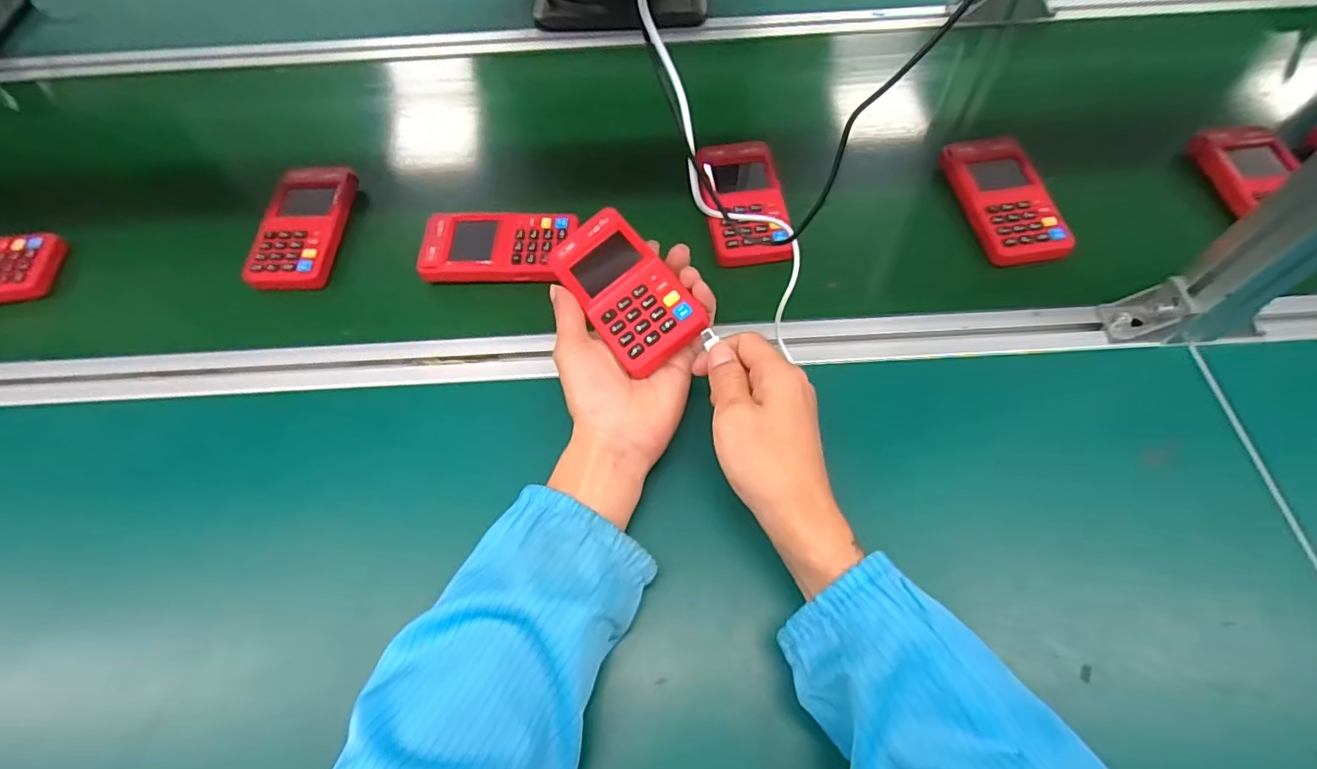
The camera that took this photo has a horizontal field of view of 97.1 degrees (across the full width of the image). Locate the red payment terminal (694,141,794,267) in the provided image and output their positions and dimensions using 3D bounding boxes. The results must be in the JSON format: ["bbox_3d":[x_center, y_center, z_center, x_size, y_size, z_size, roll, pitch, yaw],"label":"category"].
[{"bbox_3d":[0.076,-0.170,0.533,0.072,0.023,0.139,-5,61,-1],"label":"red payment terminal"}]

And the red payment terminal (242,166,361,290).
[{"bbox_3d":[-0.329,-0.148,0.540,0.073,0.019,0.142,-2,61,1],"label":"red payment terminal"}]

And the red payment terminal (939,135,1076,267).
[{"bbox_3d":[0.306,-0.167,0.516,0.071,0.025,0.136,-5,61,0],"label":"red payment terminal"}]

